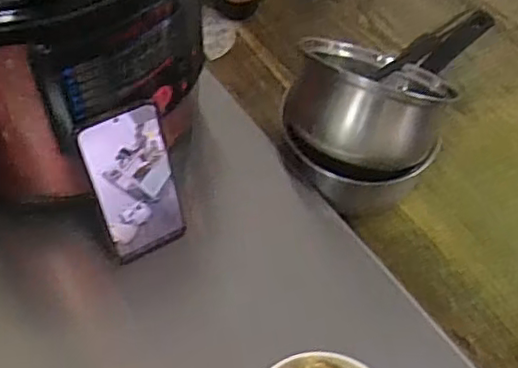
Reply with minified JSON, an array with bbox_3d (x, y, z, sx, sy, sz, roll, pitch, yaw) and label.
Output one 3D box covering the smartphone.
[{"bbox_3d":[-0.111,0.004,0.590,0.074,0.160,0.006,-24,42,-19],"label":"smartphone"}]

